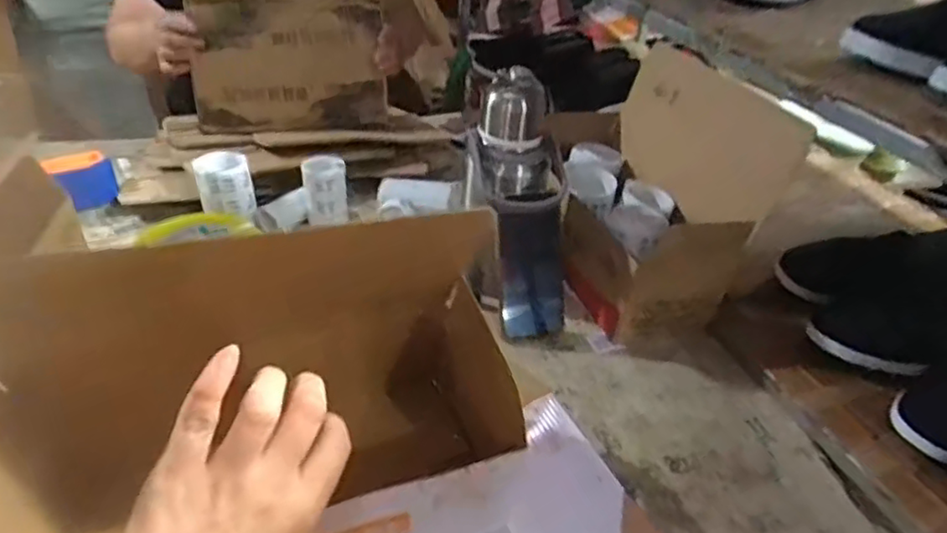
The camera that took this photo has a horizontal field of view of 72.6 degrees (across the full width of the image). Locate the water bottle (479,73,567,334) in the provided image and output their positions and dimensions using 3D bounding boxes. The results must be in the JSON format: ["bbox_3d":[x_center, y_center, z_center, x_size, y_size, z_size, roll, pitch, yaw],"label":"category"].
[{"bbox_3d":[0.056,-0.060,0.686,0.086,0.271,0.067,-8,6,-17],"label":"water bottle"}]

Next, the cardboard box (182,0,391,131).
[{"bbox_3d":[-0.298,-0.360,1.049,0.306,0.260,0.033,-6,19,-14],"label":"cardboard box"}]

